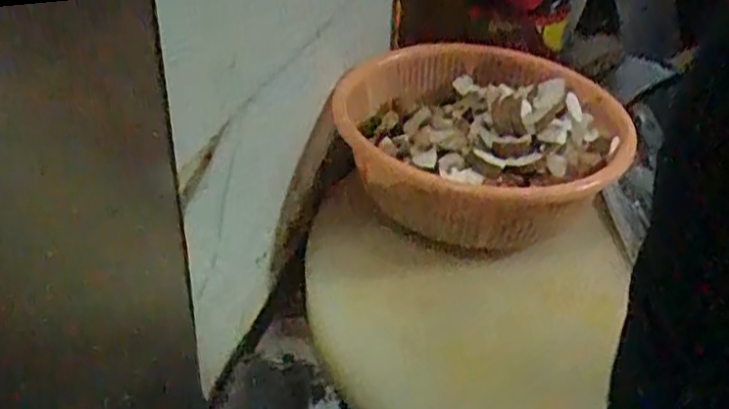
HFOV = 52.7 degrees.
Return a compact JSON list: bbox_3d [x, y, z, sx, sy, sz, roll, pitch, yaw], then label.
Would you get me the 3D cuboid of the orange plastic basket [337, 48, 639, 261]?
[{"bbox_3d":[0.096,-0.059,0.630,0.217,0.099,0.213,1,32,-1],"label":"orange plastic basket"}]

